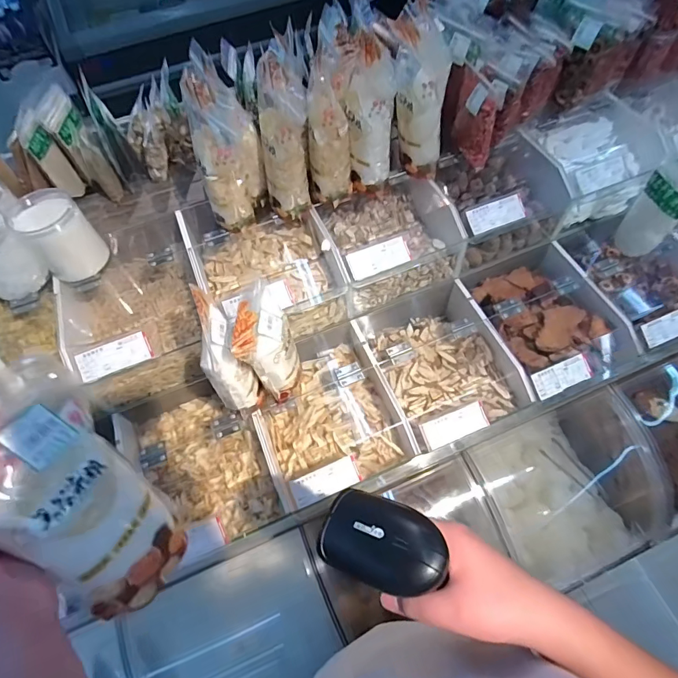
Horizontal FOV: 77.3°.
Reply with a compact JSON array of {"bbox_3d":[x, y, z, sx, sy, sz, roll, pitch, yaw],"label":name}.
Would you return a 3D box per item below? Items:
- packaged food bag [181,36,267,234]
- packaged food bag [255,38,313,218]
[{"bbox_3d":[-0.152,-0.258,0.578,0.080,0.203,0.103,-10,60,-2],"label":"packaged food bag"},{"bbox_3d":[-0.074,-0.273,0.582,0.070,0.192,0.082,-10,60,-2],"label":"packaged food bag"}]

